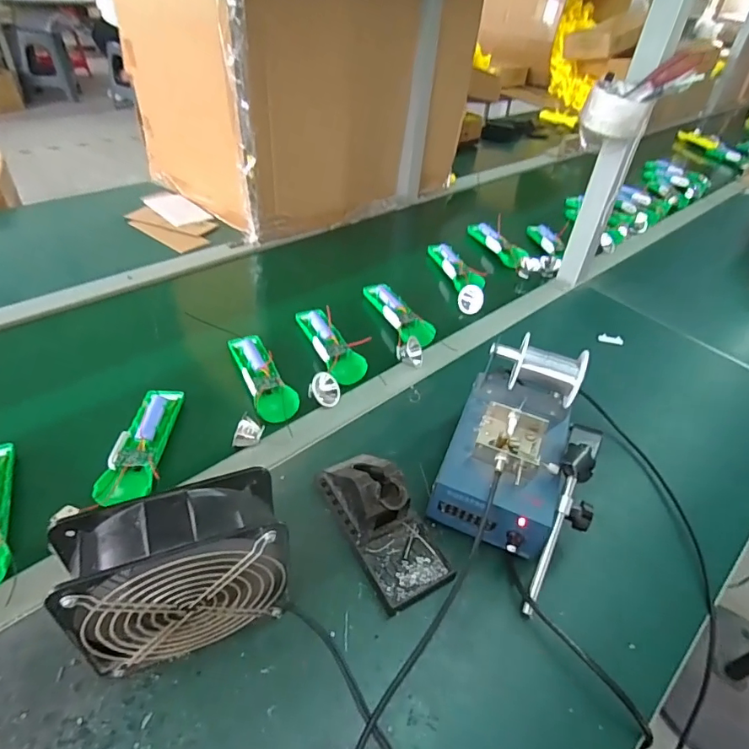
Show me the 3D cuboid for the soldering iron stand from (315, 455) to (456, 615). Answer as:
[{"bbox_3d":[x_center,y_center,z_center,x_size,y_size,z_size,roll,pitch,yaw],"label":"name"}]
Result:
[{"bbox_3d":[0.011,0.138,0.496,0.078,0.070,0.159,-17,47,-25],"label":"soldering iron stand"}]

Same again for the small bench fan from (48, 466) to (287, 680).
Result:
[{"bbox_3d":[-0.144,0.156,0.384,0.145,0.149,0.063,-11,44,-19],"label":"small bench fan"}]

